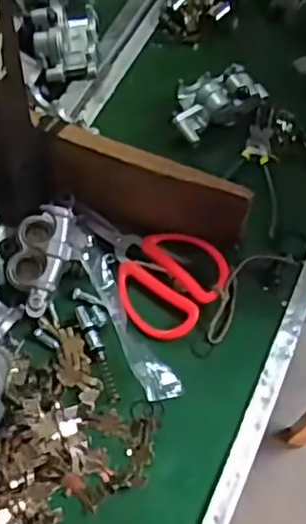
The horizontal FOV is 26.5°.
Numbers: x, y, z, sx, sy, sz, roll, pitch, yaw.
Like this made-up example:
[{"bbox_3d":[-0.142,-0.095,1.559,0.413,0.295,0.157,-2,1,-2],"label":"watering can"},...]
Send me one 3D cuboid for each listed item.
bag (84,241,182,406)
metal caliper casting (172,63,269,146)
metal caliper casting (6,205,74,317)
[{"bbox_3d":[-0.022,0.048,0.552,0.032,0.013,0.152,-23,66,-15],"label":"bag"},{"bbox_3d":[0.061,-0.170,0.658,0.106,0.046,0.072,-34,70,-19],"label":"metal caliper casting"},{"bbox_3d":[-0.095,-0.003,0.545,0.052,0.050,0.094,5,62,-1],"label":"metal caliper casting"}]

